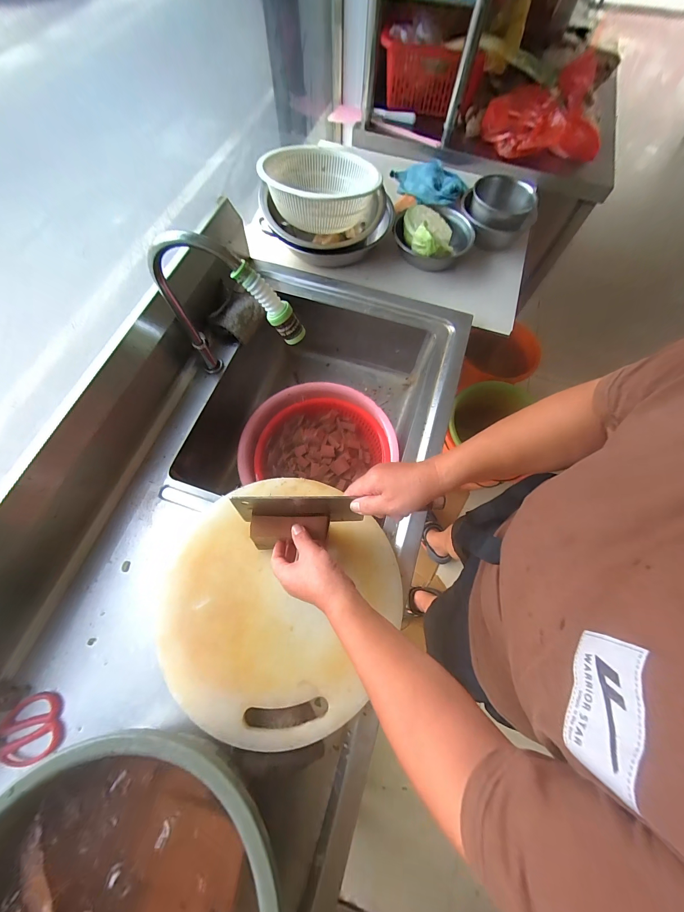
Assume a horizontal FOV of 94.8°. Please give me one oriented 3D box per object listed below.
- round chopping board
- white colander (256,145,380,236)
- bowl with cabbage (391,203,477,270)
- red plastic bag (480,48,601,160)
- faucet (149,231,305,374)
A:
[{"bbox_3d":[-0.095,0.215,0.491,0.331,0.020,0.355,3,65,-7],"label":"round chopping board"},{"bbox_3d":[-0.053,-0.624,0.760,0.267,0.150,0.254,8,69,2],"label":"white colander"},{"bbox_3d":[0.223,-0.567,0.795,0.189,0.091,0.178,0,69,-1],"label":"bowl with cabbage"},{"bbox_3d":[0.572,-0.978,0.884,0.319,0.147,0.171,7,69,1],"label":"red plastic bag"},{"bbox_3d":[-0.176,-0.227,0.527,0.220,0.263,0.035,11,69,3],"label":"faucet"}]

